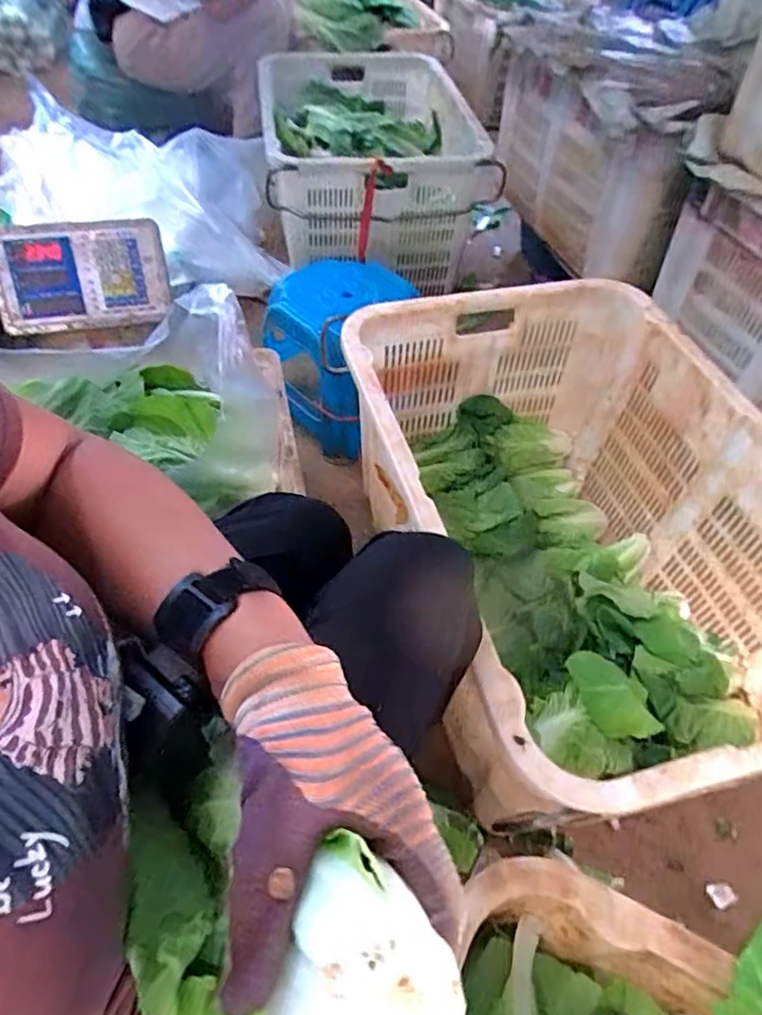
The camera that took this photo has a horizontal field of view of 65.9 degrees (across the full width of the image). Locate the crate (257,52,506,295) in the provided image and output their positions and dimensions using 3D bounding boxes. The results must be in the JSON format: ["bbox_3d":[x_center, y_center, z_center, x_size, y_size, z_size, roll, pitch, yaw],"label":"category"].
[{"bbox_3d":[-0.047,-0.855,1.451,0.479,0.268,0.740,-9,53,-10],"label":"crate"}]

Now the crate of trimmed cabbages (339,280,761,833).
[{"bbox_3d":[0.245,0.030,0.800,0.467,0.309,0.683,-11,53,-12],"label":"crate of trimmed cabbages"}]

